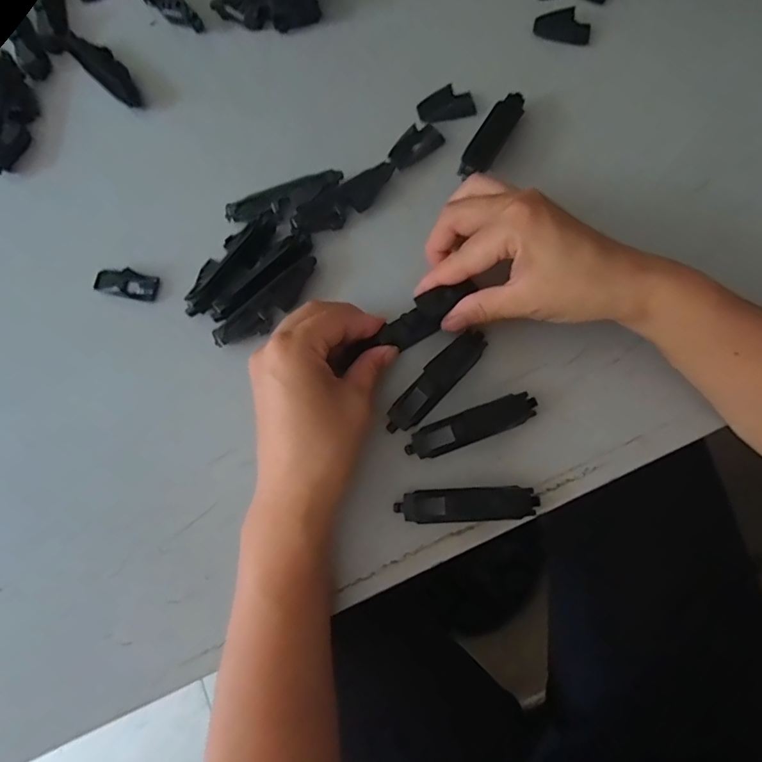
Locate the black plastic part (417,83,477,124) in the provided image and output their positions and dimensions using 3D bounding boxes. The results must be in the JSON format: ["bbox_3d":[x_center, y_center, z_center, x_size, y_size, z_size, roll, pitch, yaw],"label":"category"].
[{"bbox_3d":[0.047,-0.195,0.356,0.041,0.010,0.022,-12,78,-2],"label":"black plastic part"}]

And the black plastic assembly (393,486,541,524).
[{"bbox_3d":[0.050,0.073,0.296,0.079,0.009,0.019,-3,78,0],"label":"black plastic assembly"}]

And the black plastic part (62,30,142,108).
[{"bbox_3d":[-0.202,-0.231,0.370,0.022,0.016,0.073,-43,81,-8],"label":"black plastic part"}]

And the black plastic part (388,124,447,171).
[{"bbox_3d":[0.024,-0.165,0.352,0.040,0.011,0.017,-36,80,-7],"label":"black plastic part"}]

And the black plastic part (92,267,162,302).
[{"bbox_3d":[-0.169,-0.064,0.335,0.039,0.010,0.018,10,78,2],"label":"black plastic part"}]

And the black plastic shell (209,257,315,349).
[{"bbox_3d":[-0.071,-0.049,0.324,0.080,0.008,0.021,-45,125,-13],"label":"black plastic shell"}]

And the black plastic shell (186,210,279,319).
[{"bbox_3d":[-0.097,-0.078,0.330,0.025,0.017,0.083,33,80,7],"label":"black plastic shell"}]

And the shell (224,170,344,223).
[{"bbox_3d":[-0.064,-0.123,0.339,0.080,0.009,0.016,-21,79,-4],"label":"shell"}]

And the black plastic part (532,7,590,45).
[{"bbox_3d":[0.134,-0.261,0.370,0.041,0.010,0.019,13,78,3],"label":"black plastic part"}]

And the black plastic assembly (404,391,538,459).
[{"bbox_3d":[0.054,0.027,0.304,0.080,0.014,0.020,-21,79,-4],"label":"black plastic assembly"}]

